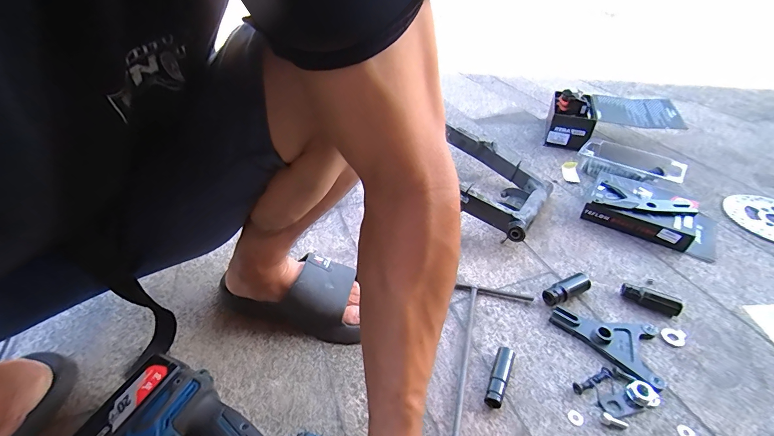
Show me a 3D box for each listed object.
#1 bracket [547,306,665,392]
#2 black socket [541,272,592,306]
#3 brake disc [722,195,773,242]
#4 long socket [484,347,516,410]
[{"bbox_3d":[0.302,0.169,0.495,0.133,0.020,0.094,16,42,18],"label":"bracket"},{"bbox_3d":[0.286,0.110,0.556,0.084,0.033,0.025,-16,42,-18],"label":"black socket"},{"bbox_3d":[0.787,0.004,0.717,0.172,0.011,0.166,-1,39,1],"label":"brake disc"},{"bbox_3d":[0.144,0.202,0.455,0.021,0.024,0.076,19,43,21],"label":"long socket"}]

